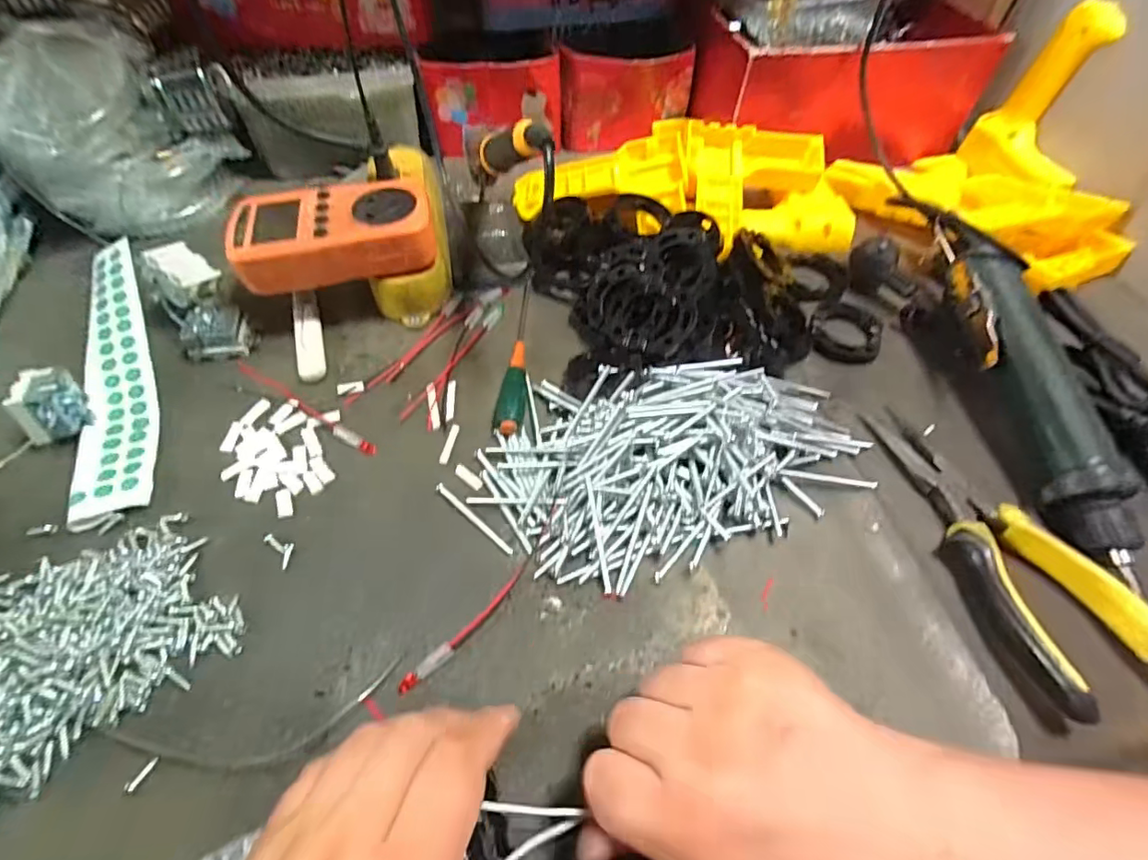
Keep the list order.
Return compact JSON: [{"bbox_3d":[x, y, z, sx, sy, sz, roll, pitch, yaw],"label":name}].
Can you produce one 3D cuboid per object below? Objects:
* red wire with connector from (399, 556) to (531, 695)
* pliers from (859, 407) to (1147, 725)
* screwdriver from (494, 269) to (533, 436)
[{"bbox_3d":[-0.051,0.096,0.275,0.008,0.004,0.085,39,62,21],"label":"red wire with connector"},{"bbox_3d":[0.236,0.055,0.310,0.071,0.023,0.180,-14,58,-12],"label":"pliers"},{"bbox_3d":[-0.038,-0.064,0.387,0.019,0.017,0.159,4,56,0],"label":"screwdriver"}]

